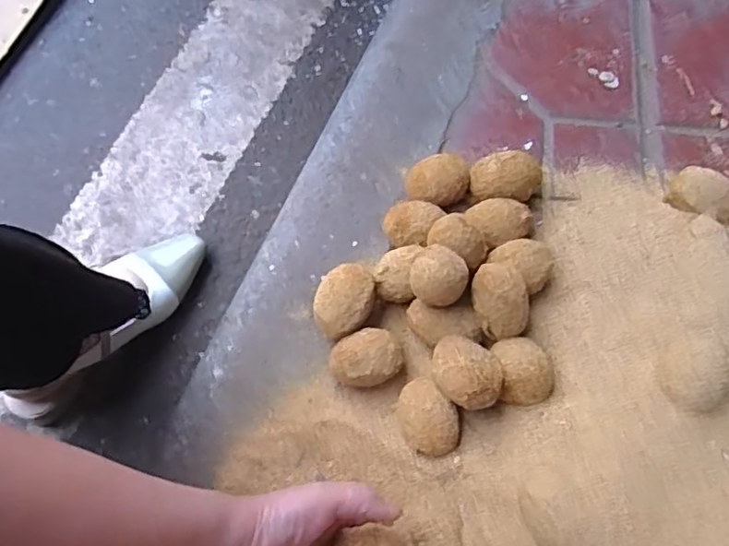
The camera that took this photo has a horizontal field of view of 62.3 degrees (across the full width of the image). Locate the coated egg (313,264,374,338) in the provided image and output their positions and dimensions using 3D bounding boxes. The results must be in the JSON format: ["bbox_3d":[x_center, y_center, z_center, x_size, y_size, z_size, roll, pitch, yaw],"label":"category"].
[{"bbox_3d":[-0.018,0.027,0.529,0.048,0.046,0.069,22,70,5],"label":"coated egg"}]

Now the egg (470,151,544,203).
[{"bbox_3d":[0.134,-0.087,0.584,0.068,0.051,0.048,-5,70,-5],"label":"egg"}]

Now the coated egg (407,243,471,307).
[{"bbox_3d":[0.061,0.003,0.492,0.046,0.046,0.043,1,70,-3],"label":"coated egg"}]

